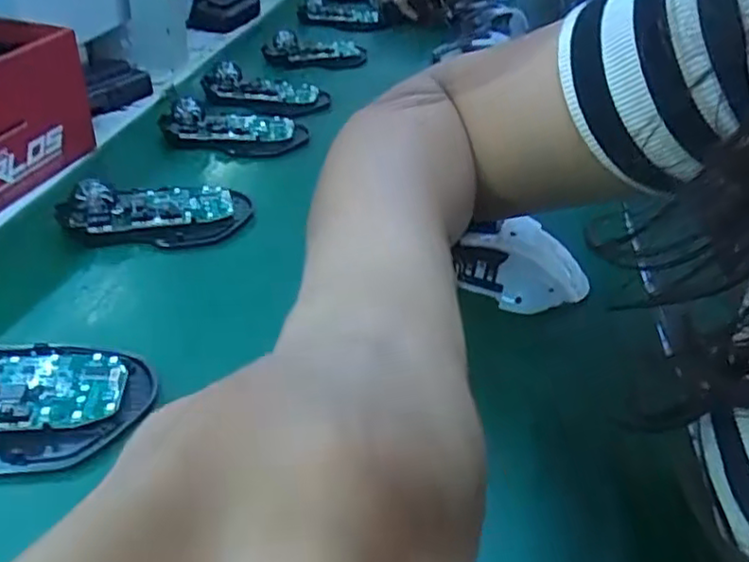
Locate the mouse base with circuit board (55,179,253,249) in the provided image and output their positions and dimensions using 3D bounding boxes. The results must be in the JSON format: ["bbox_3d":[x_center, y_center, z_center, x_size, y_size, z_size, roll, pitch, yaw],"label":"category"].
[{"bbox_3d":[-0.141,-0.051,0.429,0.113,0.030,0.065,-1,38,-6],"label":"mouse base with circuit board"}]

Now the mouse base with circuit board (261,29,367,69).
[{"bbox_3d":[-0.063,-0.254,0.731,0.117,0.036,0.067,-18,43,-26],"label":"mouse base with circuit board"}]

